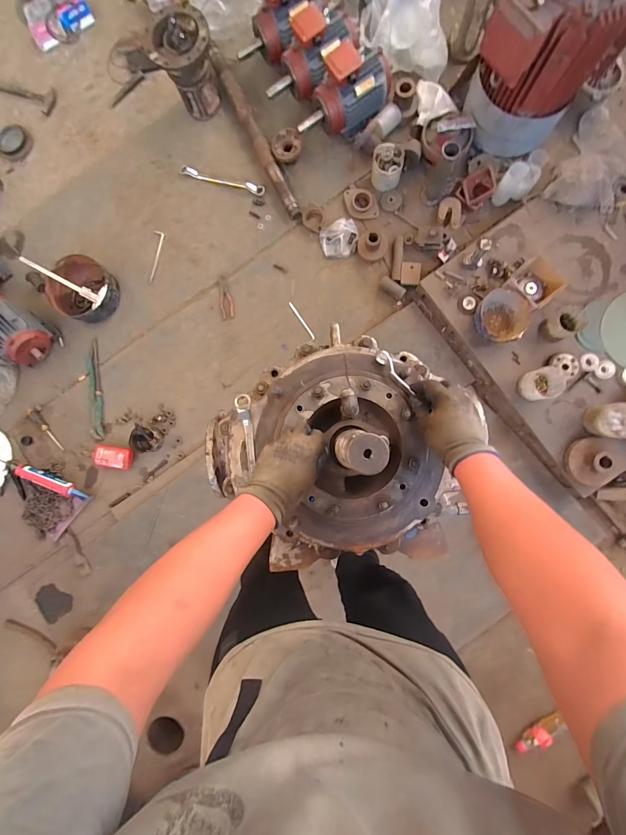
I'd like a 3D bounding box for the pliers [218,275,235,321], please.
[{"bbox_3d":[-0.352,-0.491,1.425,0.054,0.013,0.188,-9,87,4],"label":"pliers"}]

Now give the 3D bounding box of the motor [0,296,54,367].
[{"bbox_3d":[-1.196,-0.343,1.356,0.290,0.199,0.177,39,91,5],"label":"motor"}]

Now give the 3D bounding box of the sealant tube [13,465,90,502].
[{"bbox_3d":[-1.035,0.257,1.395,0.290,0.062,0.063,20,89,5],"label":"sealant tube"}]

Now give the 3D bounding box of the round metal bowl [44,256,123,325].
[{"bbox_3d":[-0.922,-0.519,1.425,0.270,0.094,0.248,0,88,5],"label":"round metal bowl"}]

